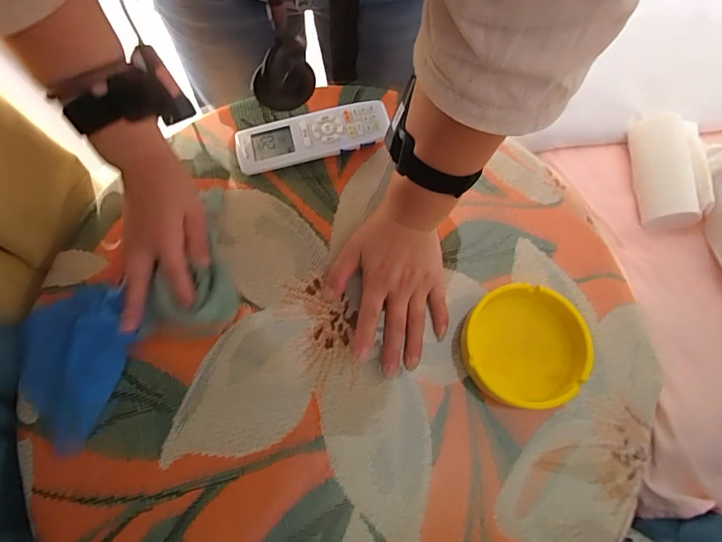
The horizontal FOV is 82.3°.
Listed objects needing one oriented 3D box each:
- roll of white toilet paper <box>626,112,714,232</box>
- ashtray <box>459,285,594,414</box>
[{"bbox_3d":[0.347,-0.119,0.469,0.063,0.047,0.141,10,73,1],"label":"roll of white toilet paper"},{"bbox_3d":[0.143,0.064,0.368,0.102,0.033,0.096,24,72,7],"label":"ashtray"}]

